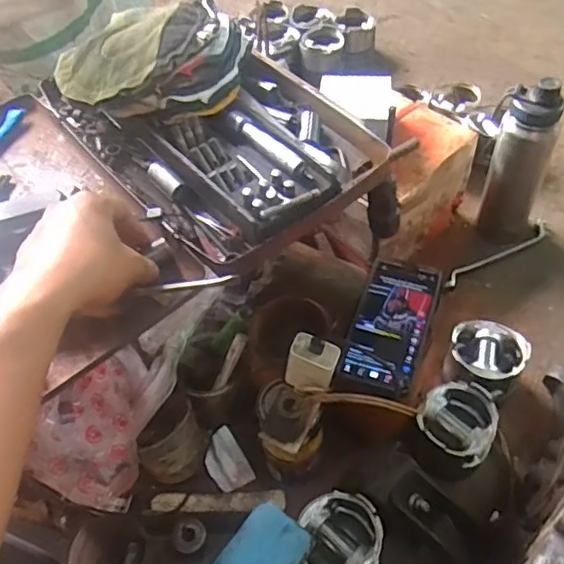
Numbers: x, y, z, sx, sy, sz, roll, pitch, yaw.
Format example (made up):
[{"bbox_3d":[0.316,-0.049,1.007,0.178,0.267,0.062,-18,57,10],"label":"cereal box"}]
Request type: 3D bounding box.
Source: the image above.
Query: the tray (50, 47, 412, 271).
[{"bbox_3d":[-0.062,-0.151,0.598,0.214,0.040,0.302,-36,57,-22],"label":"tray"}]

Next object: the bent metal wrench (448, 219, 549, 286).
[{"bbox_3d":[0.336,-0.045,0.949,0.215,0.012,0.031,-27,54,-16],"label":"bent metal wrench"}]

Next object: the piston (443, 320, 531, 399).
[{"bbox_3d":[0.265,0.107,0.799,0.094,0.082,0.088,-2,51,3],"label":"piston"}]

